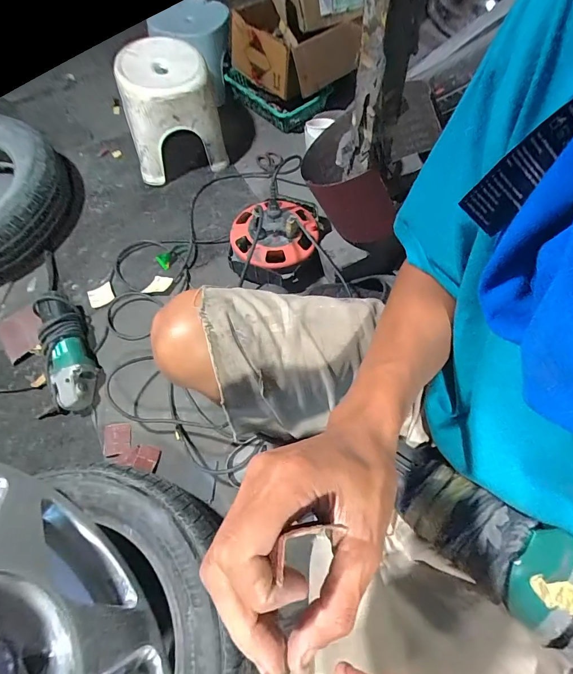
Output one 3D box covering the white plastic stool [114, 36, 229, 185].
[{"bbox_3d":[-0.307,-0.599,1.019,0.235,0.234,0.259,-12,64,-5],"label":"white plastic stool"}]

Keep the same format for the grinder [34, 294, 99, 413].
[{"bbox_3d":[-0.465,0.028,0.802,0.086,0.077,0.259,-21,65,-10],"label":"grinder"}]

